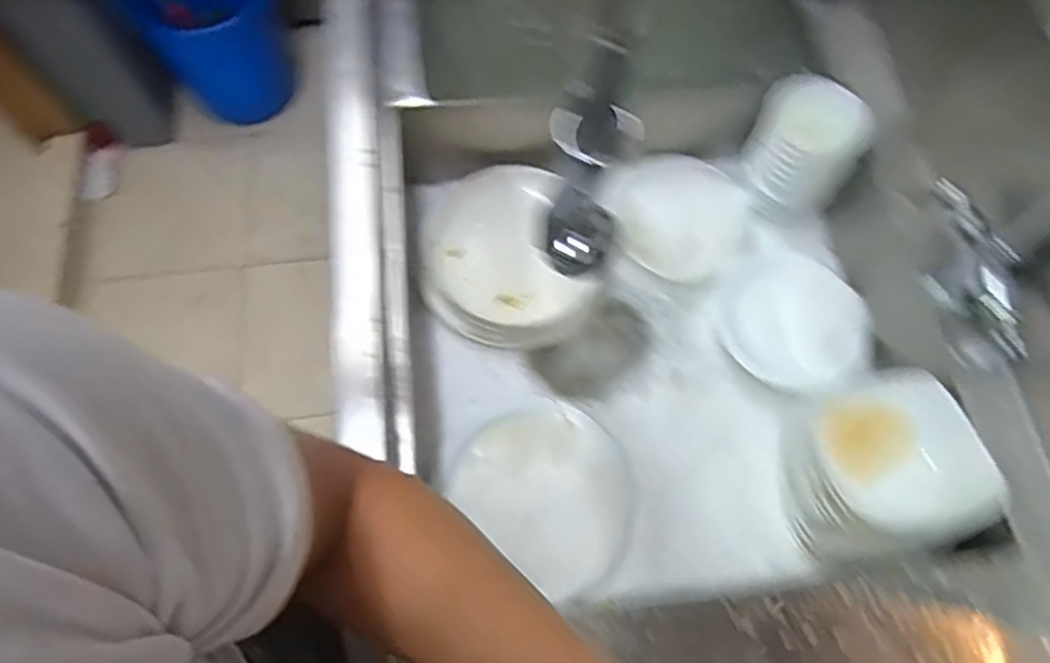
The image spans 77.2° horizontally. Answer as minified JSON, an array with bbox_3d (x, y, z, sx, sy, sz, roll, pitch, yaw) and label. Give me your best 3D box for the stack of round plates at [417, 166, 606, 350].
[{"bbox_3d":[-0.028,-0.094,0.846,0.213,0.038,0.242,-23,82,-1],"label":"stack of round plates"}]

